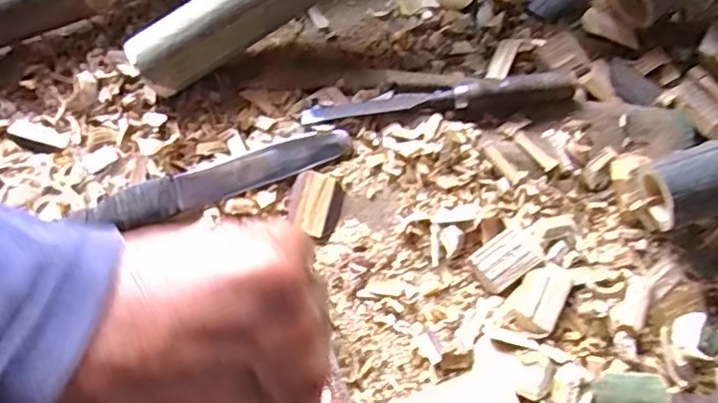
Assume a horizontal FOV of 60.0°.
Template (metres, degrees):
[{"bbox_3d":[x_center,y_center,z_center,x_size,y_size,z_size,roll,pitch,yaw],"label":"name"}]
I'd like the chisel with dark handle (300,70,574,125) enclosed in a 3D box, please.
[{"bbox_3d":[0.070,-0.094,0.557,0.239,0.027,0.024,-5,74,-3],"label":"chisel with dark handle"}]

